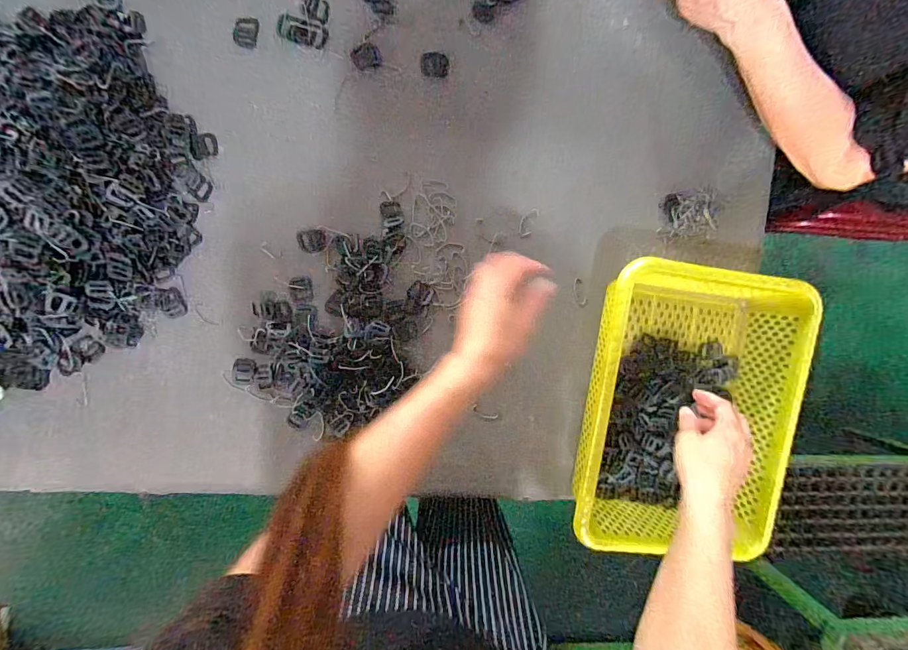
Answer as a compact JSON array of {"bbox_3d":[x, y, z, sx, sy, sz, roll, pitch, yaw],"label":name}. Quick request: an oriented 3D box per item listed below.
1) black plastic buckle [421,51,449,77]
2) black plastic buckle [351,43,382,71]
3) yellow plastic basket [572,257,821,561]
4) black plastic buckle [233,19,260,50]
[{"bbox_3d":[-0.023,-0.322,0.480,0.033,0.004,0.029,0,97,-6],"label":"black plastic buckle"},{"bbox_3d":[-0.106,-0.323,0.466,0.034,0.004,0.030,-23,98,-2],"label":"black plastic buckle"},{"bbox_3d":[0.286,0.104,0.503,0.245,0.096,0.344,8,96,-6],"label":"yellow plastic basket"},{"bbox_3d":[-0.245,-0.344,0.456,0.026,0.004,0.033,12,95,-7],"label":"black plastic buckle"}]

